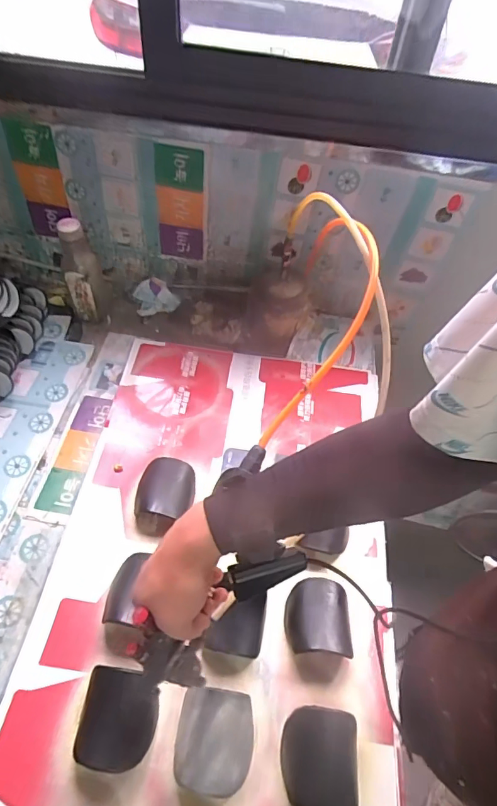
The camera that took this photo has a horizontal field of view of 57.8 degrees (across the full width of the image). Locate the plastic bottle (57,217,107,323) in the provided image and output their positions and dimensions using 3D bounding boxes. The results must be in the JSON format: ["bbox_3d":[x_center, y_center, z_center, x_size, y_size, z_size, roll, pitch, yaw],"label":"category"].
[{"bbox_3d":[-0.313,-0.249,0.847,0.071,0.201,0.066,-16,56,-14],"label":"plastic bottle"}]

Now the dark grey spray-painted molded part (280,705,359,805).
[{"bbox_3d":[0.079,0.390,0.496,0.085,0.044,0.092,7,53,2],"label":"dark grey spray-painted molded part"}]

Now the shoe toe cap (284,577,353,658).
[{"bbox_3d":[0.089,0.277,0.579,0.083,0.046,0.087,1,53,-2],"label":"shoe toe cap"}]

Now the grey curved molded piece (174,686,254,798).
[{"bbox_3d":[-0.034,0.371,0.497,0.082,0.035,0.091,8,53,3],"label":"grey curved molded piece"}]

